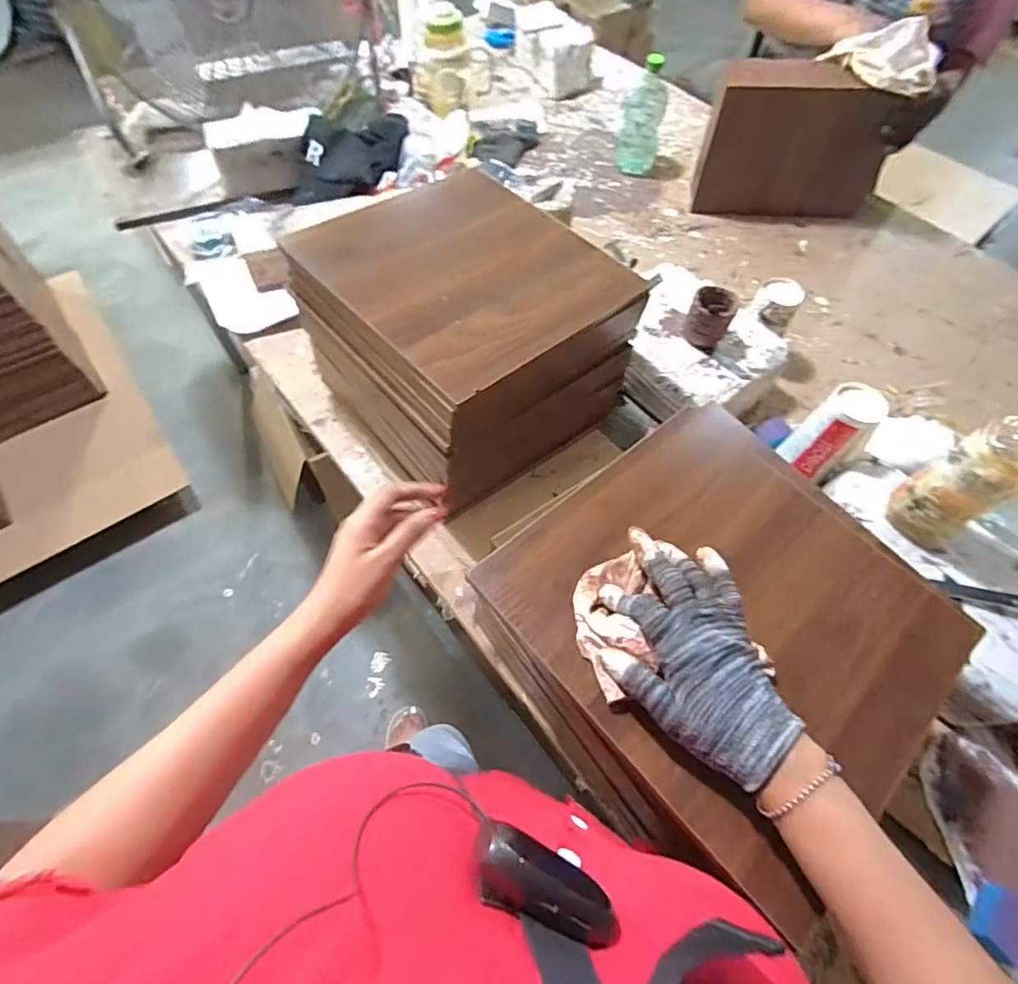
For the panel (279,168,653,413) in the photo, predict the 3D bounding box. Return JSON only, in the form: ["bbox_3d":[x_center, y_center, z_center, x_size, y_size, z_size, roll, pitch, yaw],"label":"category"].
[{"bbox_3d":[-0.054,-0.282,0.635,0.322,0.018,0.347,-37,65,-26],"label":"panel"}]

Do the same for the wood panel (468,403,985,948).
[{"bbox_3d":[0.200,0.091,0.456,0.345,0.013,0.323,-34,67,-25],"label":"wood panel"}]

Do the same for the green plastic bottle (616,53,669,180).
[{"bbox_3d":[0.280,-0.778,1.088,0.086,0.205,0.066,9,61,3],"label":"green plastic bottle"}]

